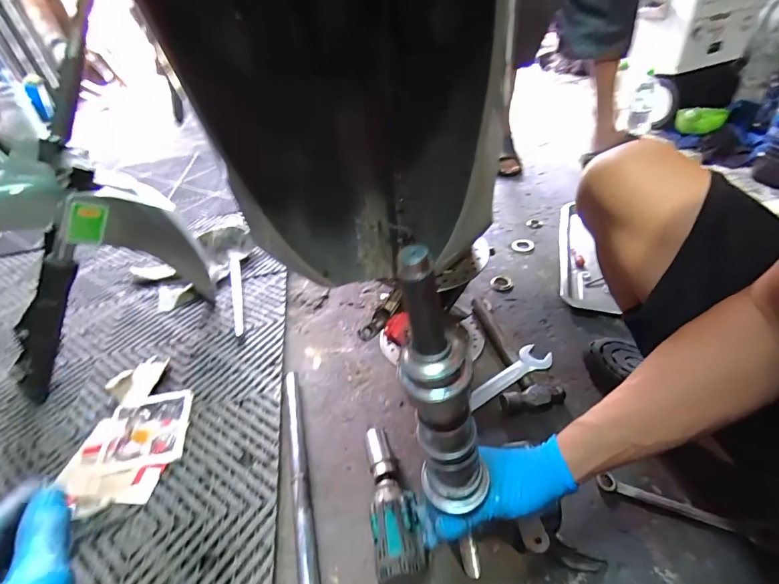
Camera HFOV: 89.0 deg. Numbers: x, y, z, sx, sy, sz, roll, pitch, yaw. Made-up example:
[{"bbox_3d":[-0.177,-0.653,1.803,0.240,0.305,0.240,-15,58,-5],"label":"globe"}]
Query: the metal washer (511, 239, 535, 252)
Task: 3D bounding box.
[{"bbox_3d":[0.359,-0.125,1.065,0.056,0.006,0.058,10,42,22],"label":"metal washer"}]

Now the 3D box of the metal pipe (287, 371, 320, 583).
[{"bbox_3d":[-0.135,0.294,0.604,0.026,0.028,0.433,-14,39,-8],"label":"metal pipe"}]

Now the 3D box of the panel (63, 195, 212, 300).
[{"bbox_3d":[-0.474,-0.101,0.826,0.053,0.344,0.123,10,75,20],"label":"panel"}]

